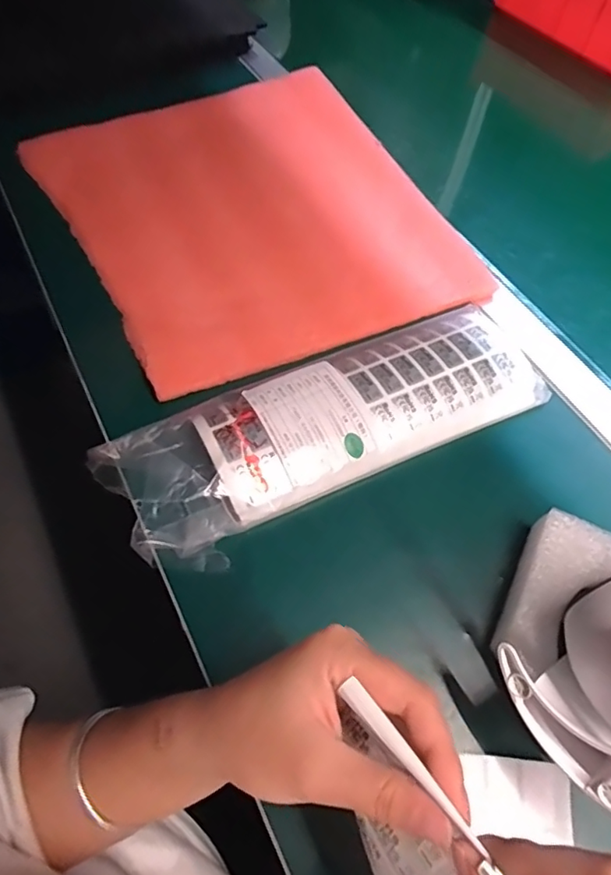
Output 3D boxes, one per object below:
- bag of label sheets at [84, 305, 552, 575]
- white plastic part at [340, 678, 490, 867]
[{"bbox_3d":[0.021,-0.018,0.416,0.337,0.029,0.121,-25,63,-16],"label":"bag of label sheets"},{"bbox_3d":[0.040,0.121,0.199,0.007,0.004,0.070,-36,56,-21],"label":"white plastic part"}]

